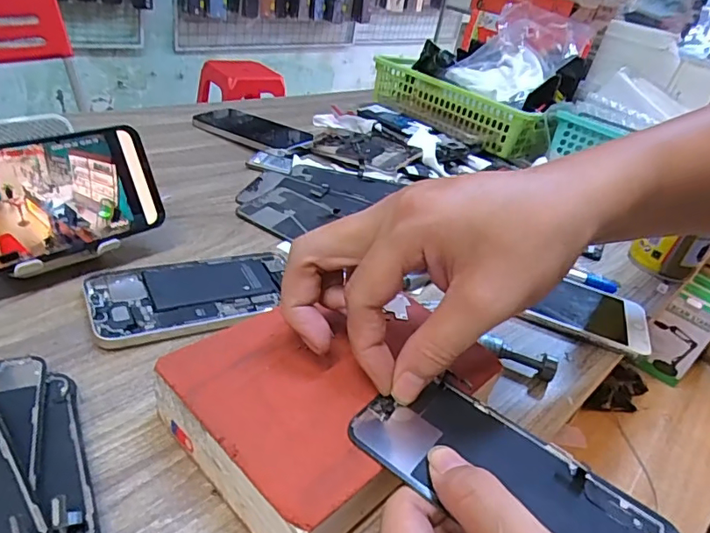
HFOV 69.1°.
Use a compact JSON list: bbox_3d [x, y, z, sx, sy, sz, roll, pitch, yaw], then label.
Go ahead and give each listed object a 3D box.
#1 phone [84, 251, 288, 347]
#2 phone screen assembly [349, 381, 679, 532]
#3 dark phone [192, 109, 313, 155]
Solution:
[{"bbox_3d":[-0.109,0.014,0.359,0.139,0.010,0.074,-11,39,-32],"label":"phone"},{"bbox_3d":[0.070,0.097,0.237,0.143,0.006,0.067,24,36,19],"label":"phone screen assembly"},{"bbox_3d":[-0.127,-0.171,0.642,0.146,0.015,0.078,27,35,22],"label":"dark phone"}]

